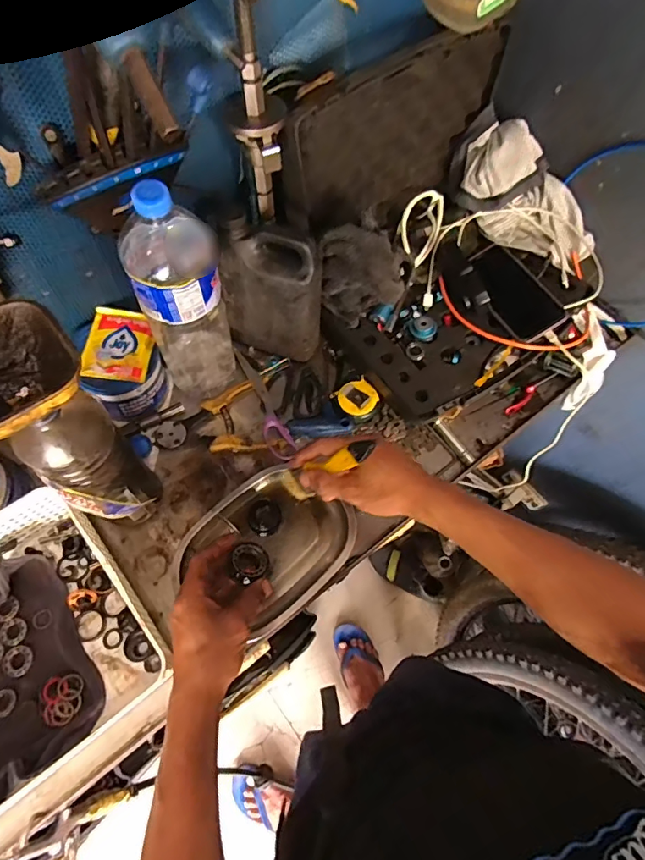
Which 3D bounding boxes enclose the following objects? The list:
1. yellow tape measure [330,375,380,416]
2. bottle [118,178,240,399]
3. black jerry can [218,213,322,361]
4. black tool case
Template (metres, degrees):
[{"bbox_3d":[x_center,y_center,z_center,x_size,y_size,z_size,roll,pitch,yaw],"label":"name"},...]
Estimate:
[{"bbox_3d":[0.048,-0.042,0.657,0.054,0.027,0.051,-31,71,-16],"label":"yellow tape measure"},{"bbox_3d":[-0.158,-0.147,0.535,0.088,0.304,0.105,-24,70,-14],"label":"bottle"},{"bbox_3d":[-0.062,-0.174,0.619,0.127,0.189,0.072,19,66,5],"label":"black jerry can"},{"bbox_3d":[0.177,-0.250,0.599,0.335,0.262,0.318,-34,72,-17],"label":"black tool case"}]

